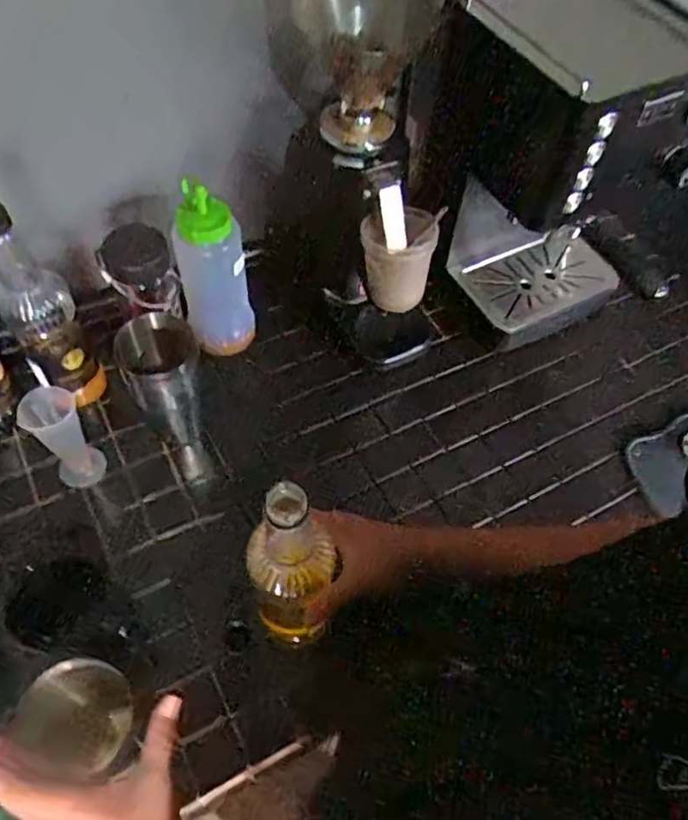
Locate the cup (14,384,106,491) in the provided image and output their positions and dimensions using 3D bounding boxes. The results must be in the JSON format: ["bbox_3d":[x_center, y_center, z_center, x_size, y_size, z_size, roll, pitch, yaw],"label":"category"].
[{"bbox_3d":[-0.308,0.035,0.692,0.057,0.128,0.058,-32,65,-22],"label":"cup"}]

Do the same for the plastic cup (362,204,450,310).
[{"bbox_3d":[0.063,-0.183,0.734,0.083,0.098,0.080,2,57,-3],"label":"plastic cup"}]

